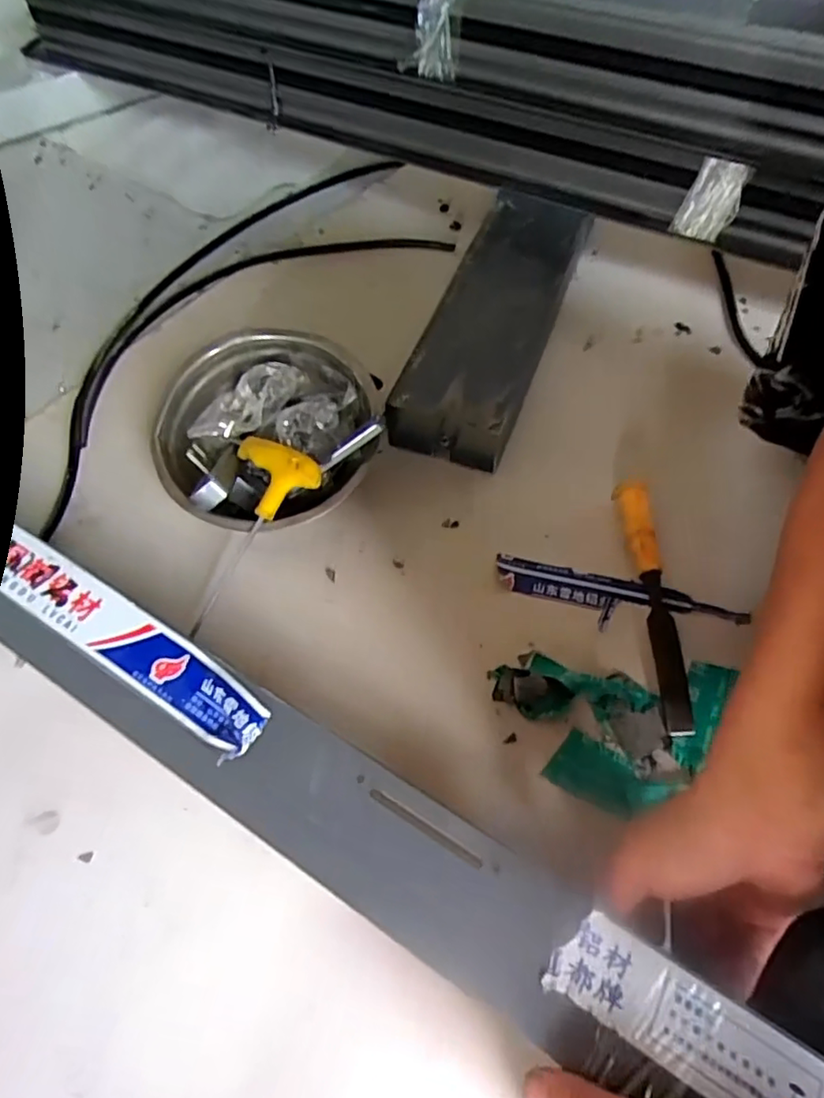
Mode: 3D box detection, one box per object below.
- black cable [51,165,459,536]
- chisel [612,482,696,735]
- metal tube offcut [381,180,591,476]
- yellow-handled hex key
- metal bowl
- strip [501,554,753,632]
[{"bbox_3d":[-0.186,-0.272,0.660,0.223,0.014,0.581,39,67,21],"label":"black cable"},{"bbox_3d":[0.186,0.037,0.468,0.024,0.027,0.194,-3,60,-2],"label":"chisel"},{"bbox_3d":[0.086,-0.226,0.602,0.104,0.070,0.326,18,61,11],"label":"metal tube offcut"},{"bbox_3d":[-0.134,-0.011,0.487,0.082,0.023,0.159,29,95,16],"label":"yellow-handled hex key"},{"bbox_3d":[-0.120,-0.094,0.522,0.177,0.076,0.174,0,60,0],"label":"metal bowl"},{"bbox_3d":[0.157,0.039,0.478,0.185,0.013,0.040,16,61,10],"label":"strip"}]

